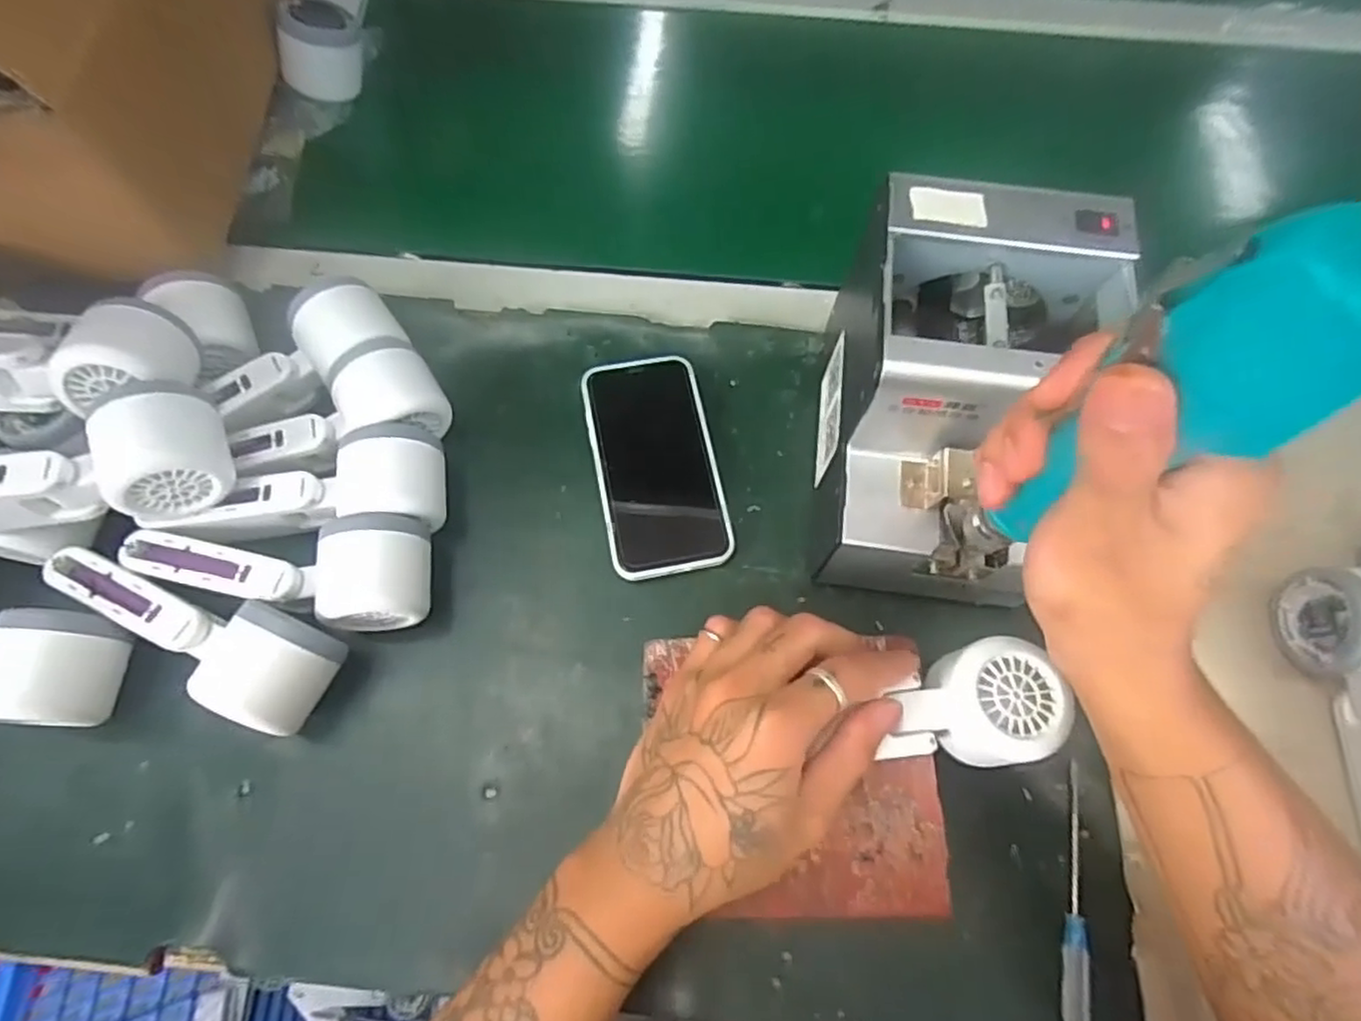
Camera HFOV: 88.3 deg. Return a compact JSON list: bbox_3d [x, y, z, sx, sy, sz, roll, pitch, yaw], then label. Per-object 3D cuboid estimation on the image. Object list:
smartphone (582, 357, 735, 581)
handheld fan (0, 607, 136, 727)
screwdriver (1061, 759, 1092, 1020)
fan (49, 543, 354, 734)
[{"bbox_3d":[-0.016,-0.031,0.439,0.074,0.015,0.141,-11,70,-4],"label":"smartphone"},{"bbox_3d":[-0.378,0.079,0.369,0.162,0.047,0.058,4,70,2],"label":"handheld fan"},{"bbox_3d":[0.201,0.195,0.357,0.011,0.012,0.125,11,70,4],"label":"screwdriver"},{"bbox_3d":[-0.263,0.060,0.374,0.161,0.057,0.054,24,72,8],"label":"fan"}]

